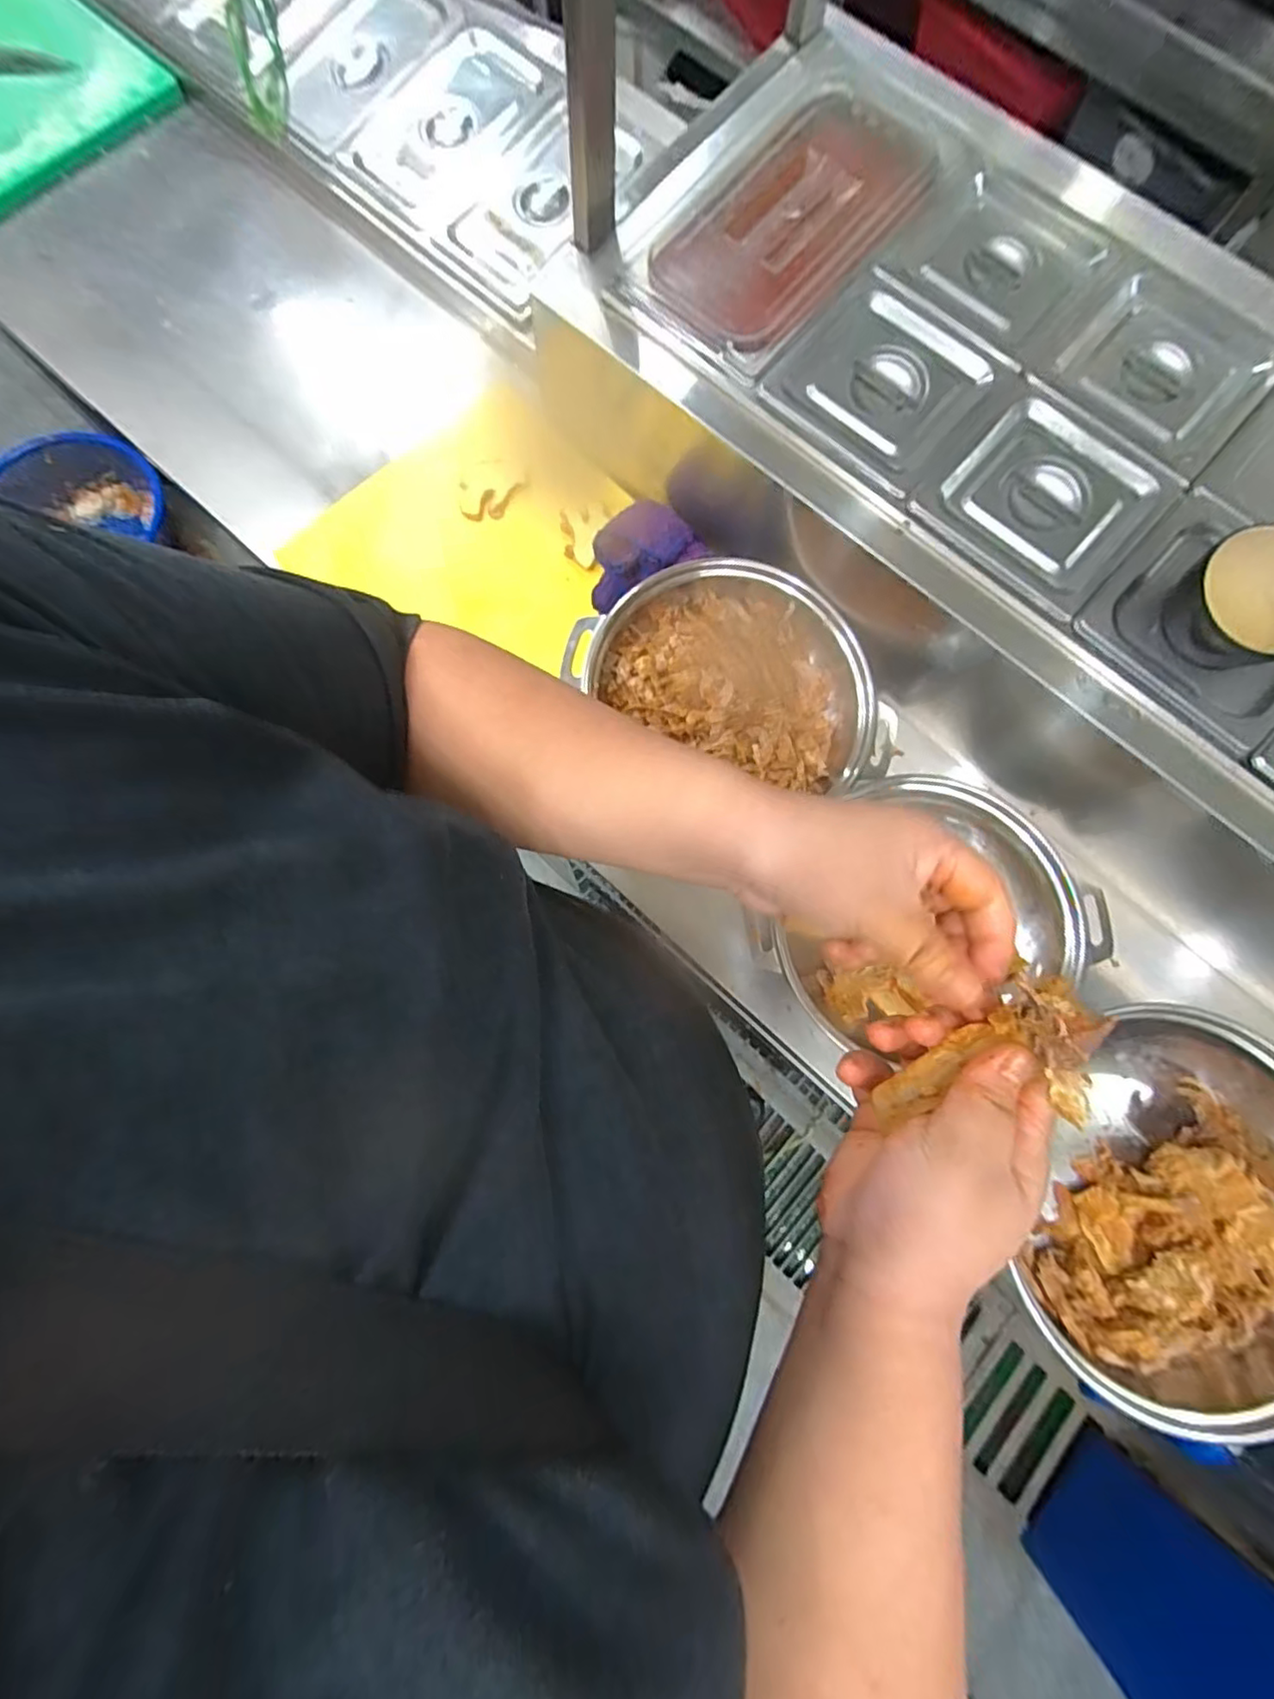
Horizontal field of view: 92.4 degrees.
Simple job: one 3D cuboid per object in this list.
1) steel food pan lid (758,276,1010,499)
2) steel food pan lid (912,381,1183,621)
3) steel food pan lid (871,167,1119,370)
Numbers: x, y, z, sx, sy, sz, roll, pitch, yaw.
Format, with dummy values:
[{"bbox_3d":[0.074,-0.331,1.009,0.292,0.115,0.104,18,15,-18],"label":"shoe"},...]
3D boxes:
[{"bbox_3d":[0.232,-0.430,0.563,0.172,0.022,0.169,44,80,8],"label":"steel food pan lid"},{"bbox_3d":[0.365,-0.315,0.545,0.171,0.025,0.175,42,80,7],"label":"steel food pan lid"},{"bbox_3d":[0.345,-0.552,0.569,0.161,0.018,0.172,43,80,8],"label":"steel food pan lid"}]

